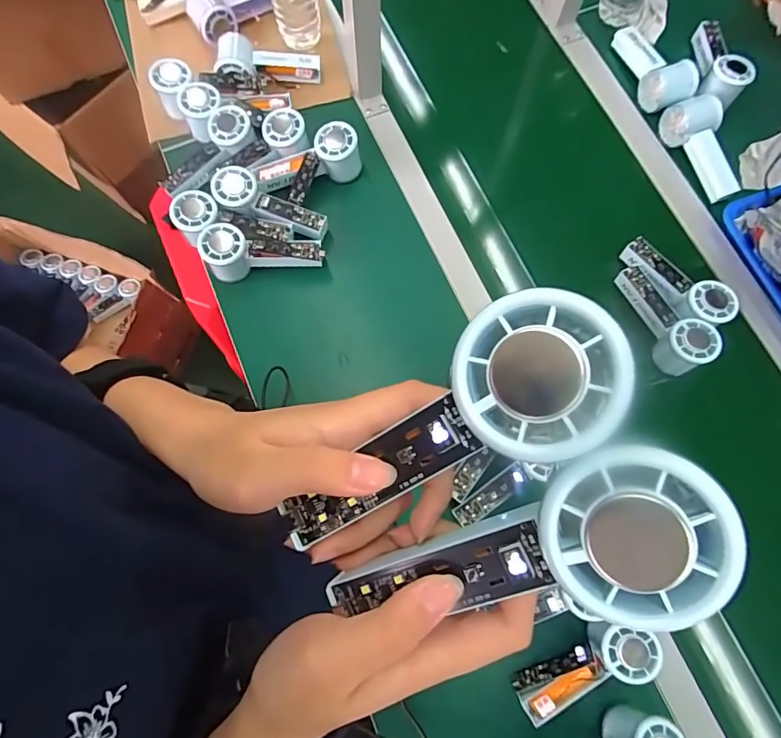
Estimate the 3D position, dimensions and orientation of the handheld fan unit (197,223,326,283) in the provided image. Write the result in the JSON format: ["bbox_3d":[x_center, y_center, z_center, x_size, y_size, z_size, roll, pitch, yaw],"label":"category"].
[{"bbox_3d":[-0.165,-0.147,0.605,0.153,0.063,0.057,4,75,1],"label":"handheld fan unit"}]

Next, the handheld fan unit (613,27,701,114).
[{"bbox_3d":[0.393,-0.458,0.691,0.059,0.059,0.166,-16,76,-5],"label":"handheld fan unit"}]

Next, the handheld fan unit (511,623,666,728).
[{"bbox_3d":[0.204,0.312,0.483,0.155,0.043,0.056,-30,77,9],"label":"handheld fan unit"}]

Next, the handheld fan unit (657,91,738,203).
[{"bbox_3d":[0.445,-0.313,0.653,0.067,0.047,0.148,-15,76,-4],"label":"handheld fan unit"}]

